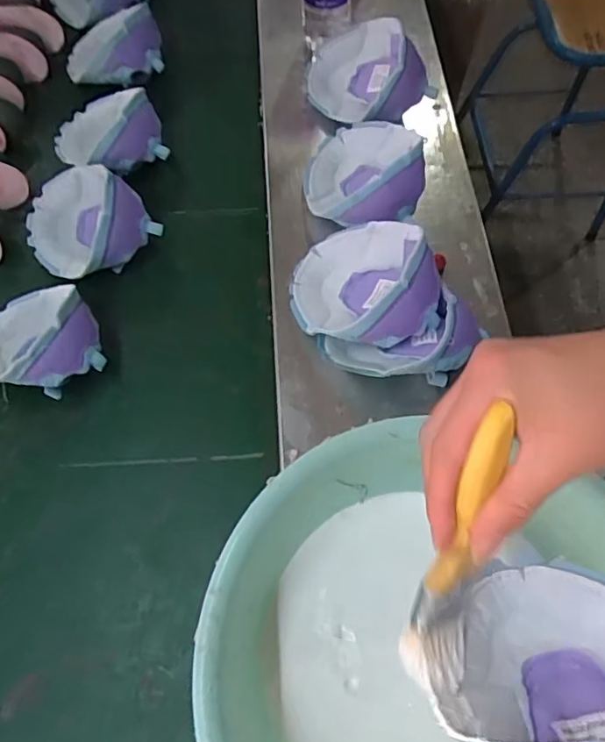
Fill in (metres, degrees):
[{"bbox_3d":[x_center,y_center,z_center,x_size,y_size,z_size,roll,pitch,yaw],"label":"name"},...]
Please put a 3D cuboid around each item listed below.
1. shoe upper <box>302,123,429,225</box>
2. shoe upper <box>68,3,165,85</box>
[{"bbox_3d":[0.067,-0.221,0.624,0.126,0.074,0.137,2,65,2],"label":"shoe upper"},{"bbox_3d":[-0.245,-0.419,0.712,0.127,0.054,0.113,-14,66,-8],"label":"shoe upper"}]

